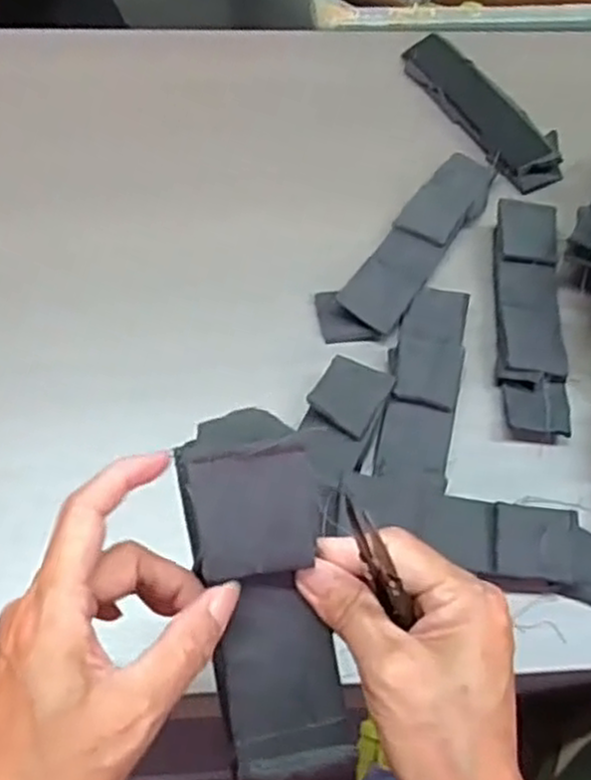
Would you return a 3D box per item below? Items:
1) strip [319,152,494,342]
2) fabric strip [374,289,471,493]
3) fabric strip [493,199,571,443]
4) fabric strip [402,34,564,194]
[{"bbox_3d":[0.092,-0.114,0.581,0.054,0.012,0.206,33,63,15],"label":"strip"},{"bbox_3d":[0.088,-0.006,0.518,0.047,0.011,0.157,13,59,4],"label":"fabric strip"},{"bbox_3d":[0.170,-0.055,0.549,0.049,0.025,0.194,6,59,0],"label":"fabric strip"},{"bbox_3d":[0.163,-0.252,0.671,0.058,0.013,0.193,-25,64,-18],"label":"fabric strip"}]

